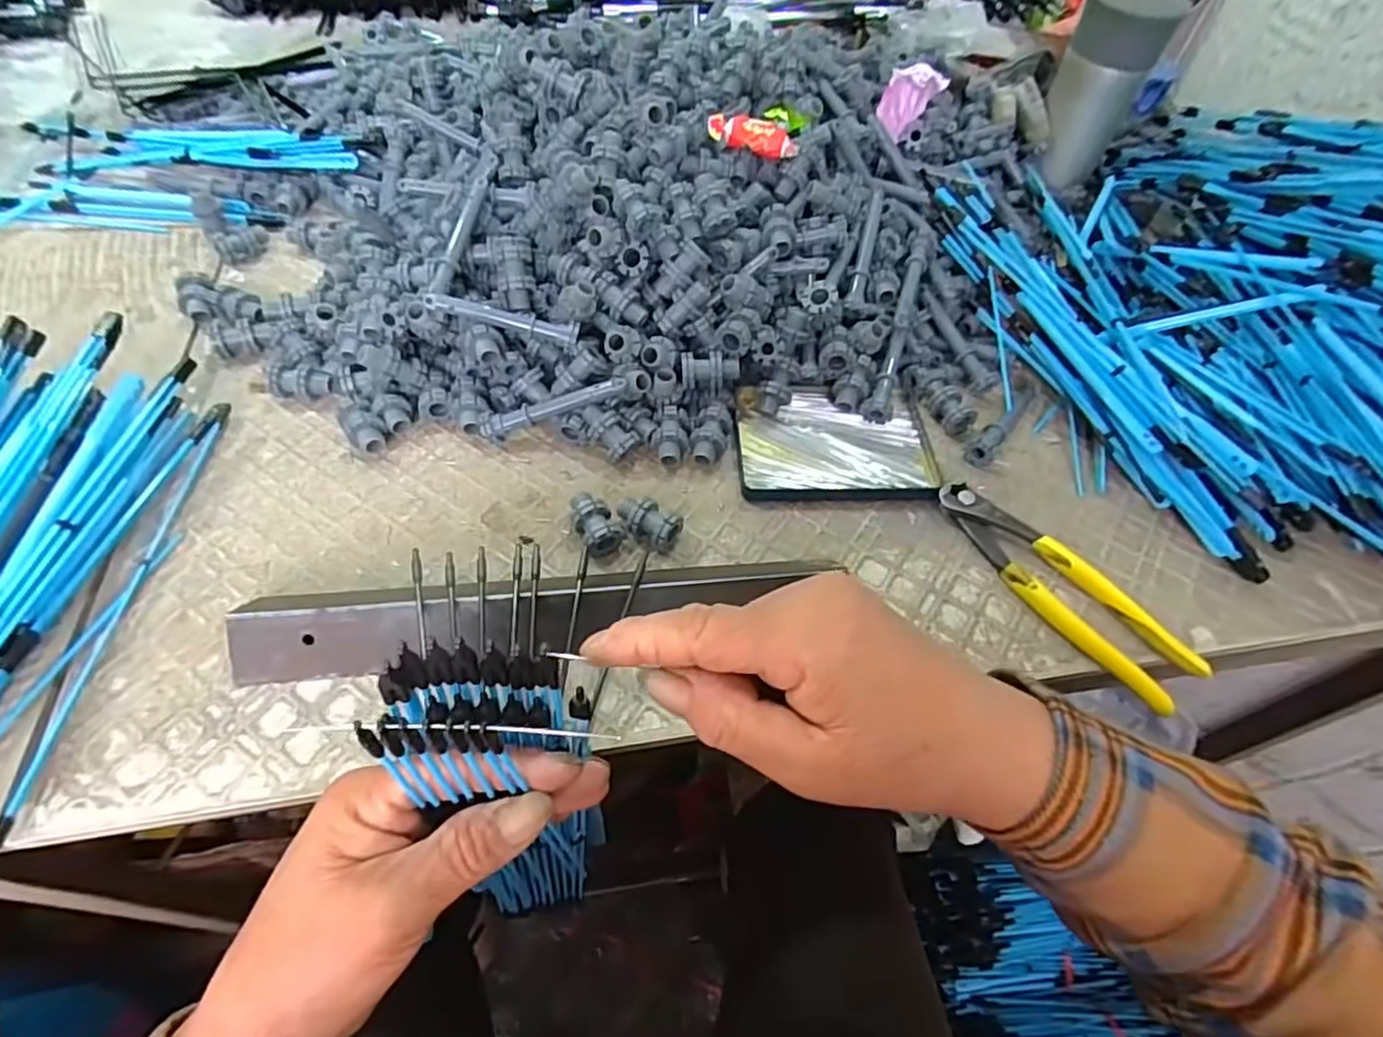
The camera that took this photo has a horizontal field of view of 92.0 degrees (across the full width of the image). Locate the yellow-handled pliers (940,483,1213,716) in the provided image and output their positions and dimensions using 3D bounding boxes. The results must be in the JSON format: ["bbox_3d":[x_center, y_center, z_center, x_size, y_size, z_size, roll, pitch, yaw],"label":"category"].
[{"bbox_3d":[0.213,0.039,0.392,0.042,0.017,0.162,-31,63,-23],"label":"yellow-handled pliers"}]

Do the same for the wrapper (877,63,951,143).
[{"bbox_3d":[0.176,-0.332,0.535,0.047,0.049,0.013,-6,56,-9],"label":"wrapper"}]

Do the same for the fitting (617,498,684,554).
[{"bbox_3d":[-0.026,0.001,0.395,0.039,0.023,0.022,29,58,15],"label":"fitting"}]

